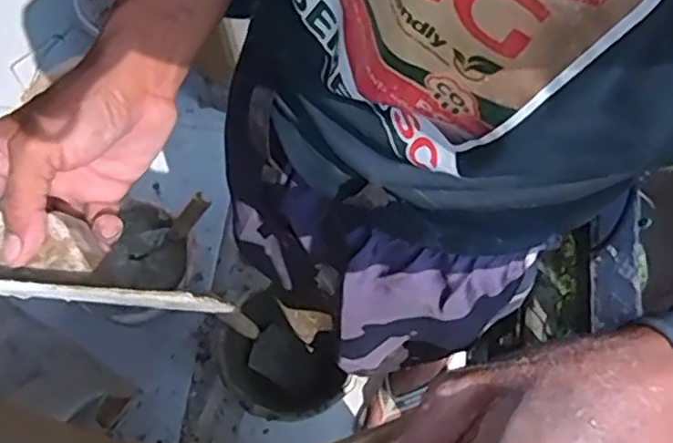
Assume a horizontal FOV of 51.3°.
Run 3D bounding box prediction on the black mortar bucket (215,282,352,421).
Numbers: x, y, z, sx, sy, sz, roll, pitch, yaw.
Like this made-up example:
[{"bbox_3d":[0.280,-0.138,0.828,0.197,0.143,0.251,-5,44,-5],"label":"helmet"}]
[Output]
[{"bbox_3d":[-0.103,0.262,1.343,0.218,0.169,0.245,-13,67,-4],"label":"black mortar bucket"}]

